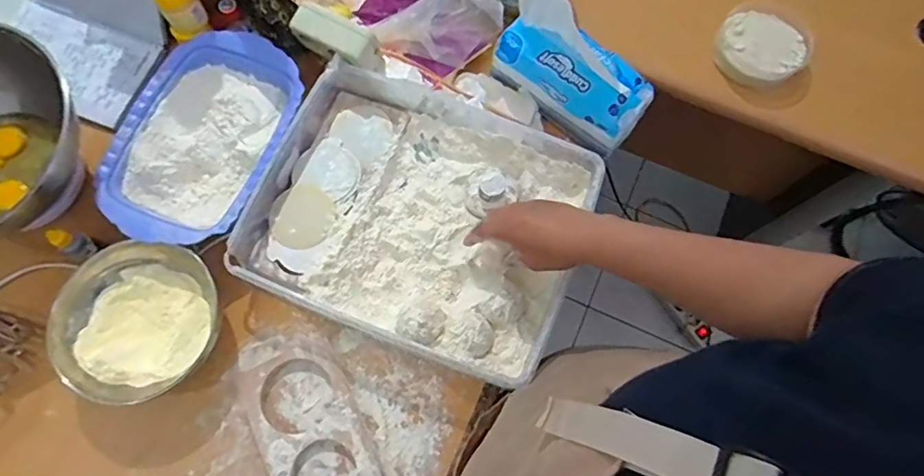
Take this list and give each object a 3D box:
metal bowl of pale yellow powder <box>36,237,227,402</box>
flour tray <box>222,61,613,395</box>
[{"bbox_3d":[-0.348,0.090,0.598,0.152,0.068,0.171,41,76,10],"label":"metal bowl of pale yellow powder"},{"bbox_3d":[-0.046,-0.037,0.639,0.363,0.066,0.309,21,73,4],"label":"flour tray"}]

